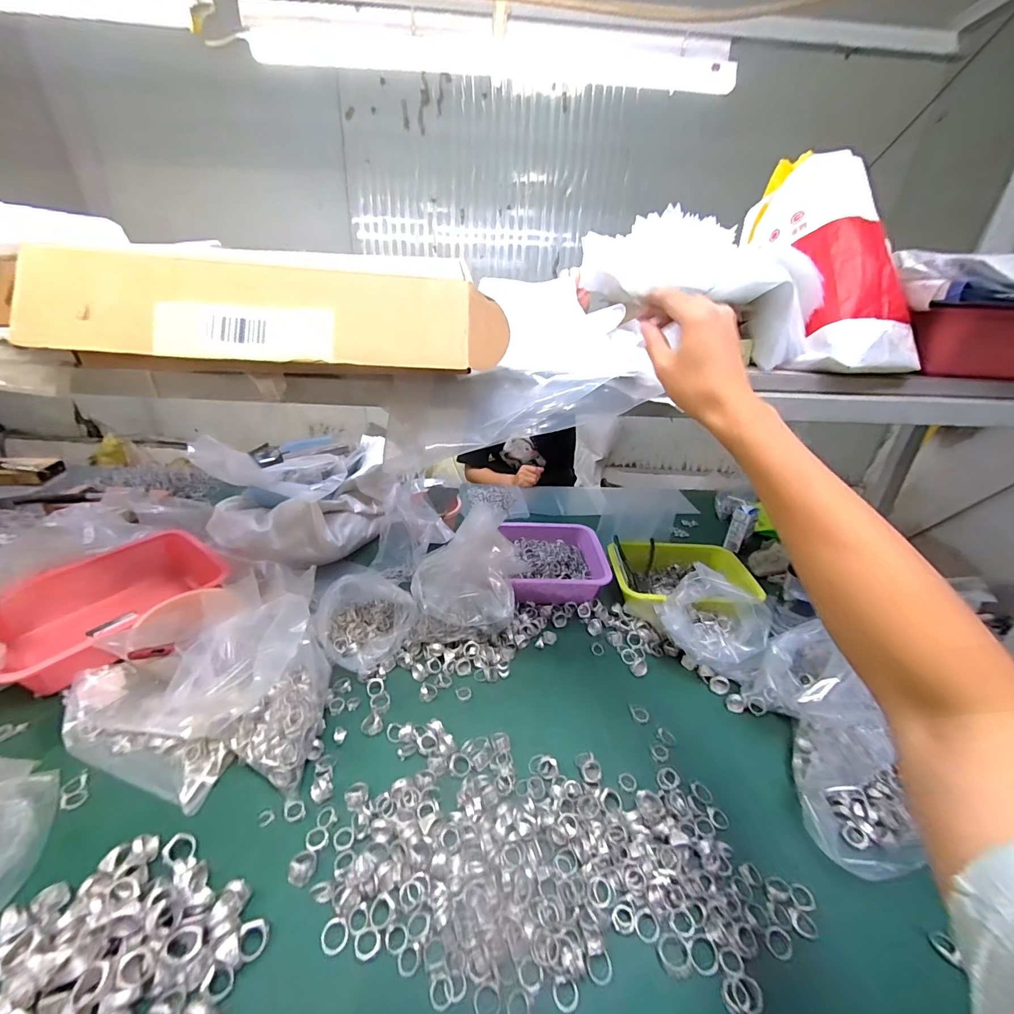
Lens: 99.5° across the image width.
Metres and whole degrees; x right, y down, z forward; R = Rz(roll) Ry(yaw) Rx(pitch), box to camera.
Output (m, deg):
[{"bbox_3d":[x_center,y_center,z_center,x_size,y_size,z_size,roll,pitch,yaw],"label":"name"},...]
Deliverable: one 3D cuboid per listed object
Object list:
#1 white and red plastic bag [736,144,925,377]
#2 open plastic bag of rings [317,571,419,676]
[{"bbox_3d":[0.412,-0.313,0.562,0.115,0.330,0.125,-3,-19,-12],"label":"white and red plastic bag"},{"bbox_3d":[-0.242,0.178,0.709,0.139,0.138,0.148,-17,33,-34],"label":"open plastic bag of rings"}]

